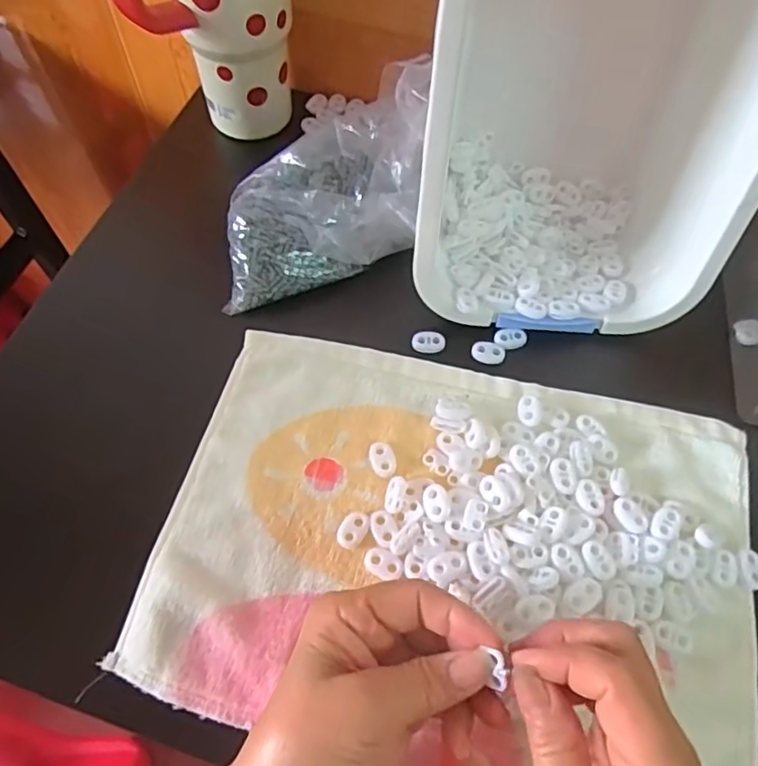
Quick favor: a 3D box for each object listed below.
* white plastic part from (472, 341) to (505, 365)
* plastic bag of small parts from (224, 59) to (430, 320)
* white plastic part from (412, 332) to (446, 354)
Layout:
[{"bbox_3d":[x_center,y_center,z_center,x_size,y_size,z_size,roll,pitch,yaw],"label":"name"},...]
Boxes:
[{"bbox_3d":[0.076,-0.022,0.405,0.022,0.004,0.017,15,64,6],"label":"white plastic part"},{"bbox_3d":[-0.040,-0.129,0.394,0.123,0.109,0.125,6,63,1],"label":"plastic bag of small parts"},{"bbox_3d":[0.035,-0.029,0.407,0.022,0.004,0.014,5,63,1],"label":"white plastic part"}]

